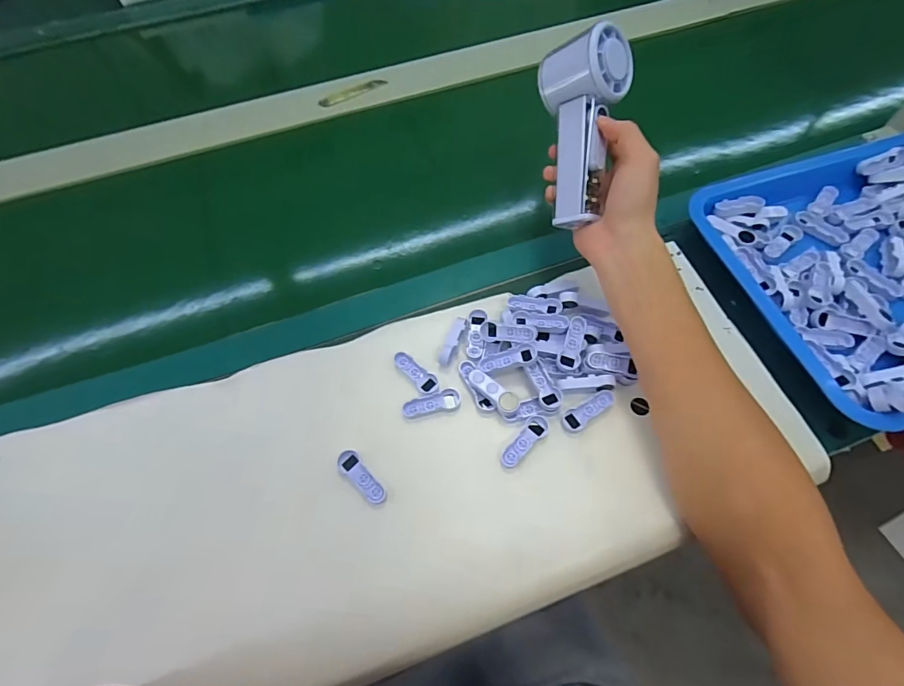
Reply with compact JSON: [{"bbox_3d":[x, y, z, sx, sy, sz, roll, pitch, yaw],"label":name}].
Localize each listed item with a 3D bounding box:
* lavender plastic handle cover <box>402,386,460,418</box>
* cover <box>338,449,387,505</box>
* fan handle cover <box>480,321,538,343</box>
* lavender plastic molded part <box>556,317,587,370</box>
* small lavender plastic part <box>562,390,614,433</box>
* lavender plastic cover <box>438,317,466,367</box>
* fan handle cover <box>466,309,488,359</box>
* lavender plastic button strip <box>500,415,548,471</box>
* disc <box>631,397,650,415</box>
[{"bbox_3d":[-0.017,0.053,0.369,0.050,0.006,0.017,-19,62,-7],"label":"lavender plastic handle cover"},{"bbox_3d":[-0.071,0.106,0.343,0.017,0.005,0.050,-38,66,-17],"label":"cover"},{"bbox_3d":[0.050,-0.009,0.380,0.048,0.012,0.015,3,62,21],"label":"fan handle cover"},{"bbox_3d":[0.105,0.000,0.375,0.018,0.004,0.048,16,78,10],"label":"lavender plastic molded part"},{"bbox_3d":[0.113,0.056,0.364,0.049,0.005,0.018,-34,65,-15],"label":"small lavender plastic part"},{"bbox_3d":[0.001,-0.002,0.389,0.012,0.015,0.048,16,63,11],"label":"lavender plastic cover"},{"bbox_3d":[0.022,-0.010,0.394,0.016,0.013,0.046,4,61,5],"label":"fan handle cover"},{"bbox_3d":[0.059,0.082,0.353,0.018,0.012,0.049,34,68,19],"label":"lavender plastic button strip"},{"bbox_3d":[0.157,0.053,0.363,0.013,0.004,0.014,-1,63,2],"label":"disc"}]

